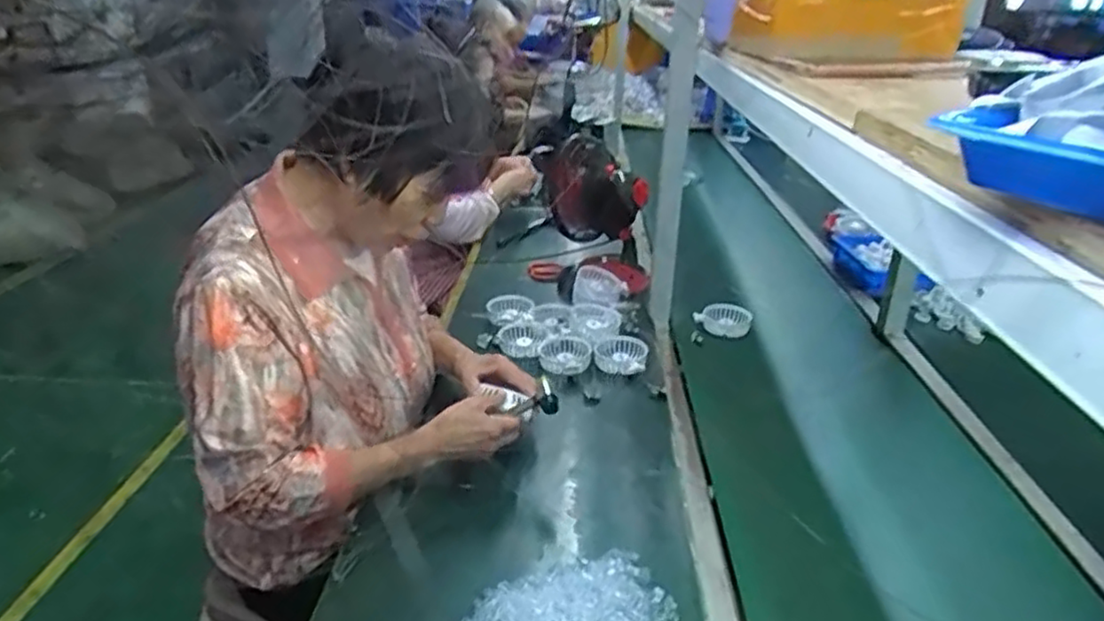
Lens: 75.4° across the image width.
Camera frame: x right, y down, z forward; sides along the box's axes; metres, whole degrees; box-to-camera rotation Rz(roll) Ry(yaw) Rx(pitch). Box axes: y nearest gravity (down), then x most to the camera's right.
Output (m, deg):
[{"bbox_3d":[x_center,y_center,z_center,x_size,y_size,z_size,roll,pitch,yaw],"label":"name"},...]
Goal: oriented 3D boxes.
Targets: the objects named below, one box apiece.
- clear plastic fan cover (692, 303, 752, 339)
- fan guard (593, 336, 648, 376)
[{"bbox_3d":[0.346,0.022,1.432,0.099,0.040,0.086,31,56,31],"label":"clear plastic fan cover"},{"bbox_3d":[0.120,0.081,1.260,0.090,0.035,0.096,3,26,4],"label":"fan guard"}]

